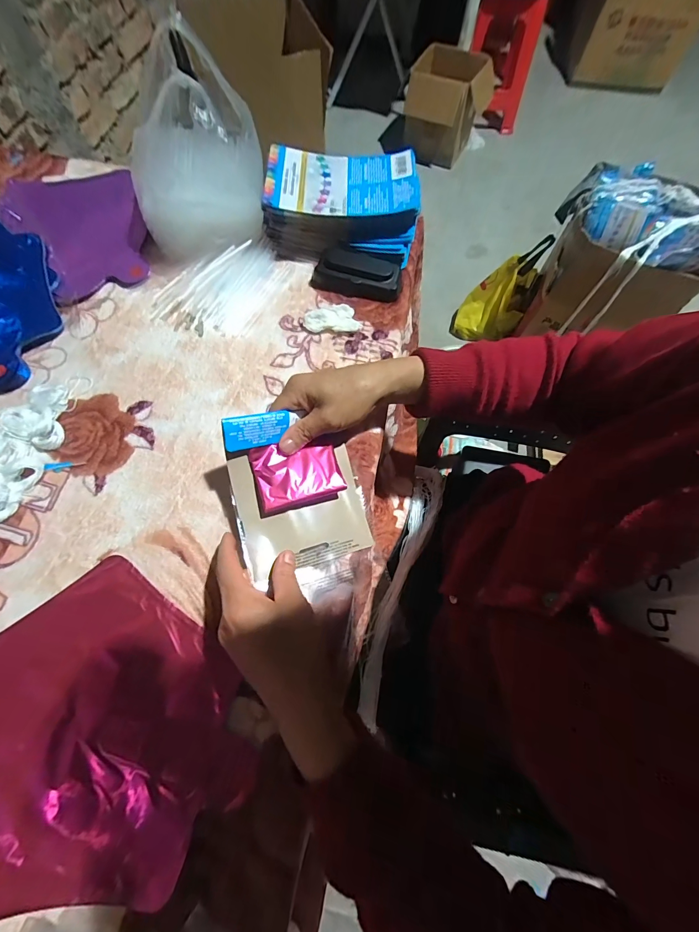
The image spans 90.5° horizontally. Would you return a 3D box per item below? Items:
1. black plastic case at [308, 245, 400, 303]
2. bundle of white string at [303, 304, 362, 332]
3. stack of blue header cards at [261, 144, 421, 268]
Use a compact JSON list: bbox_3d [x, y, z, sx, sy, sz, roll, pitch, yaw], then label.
[{"bbox_3d":[0.011,-0.244,0.434,0.107,0.032,0.054,14,70,4],"label":"black plastic case"},{"bbox_3d":[-0.020,-0.177,0.416,0.066,0.014,0.033,-2,69,-2],"label":"bundle of white string"},{"bbox_3d":[-0.006,-0.334,0.449,0.192,0.069,0.126,6,69,2],"label":"stack of blue header cards"}]

